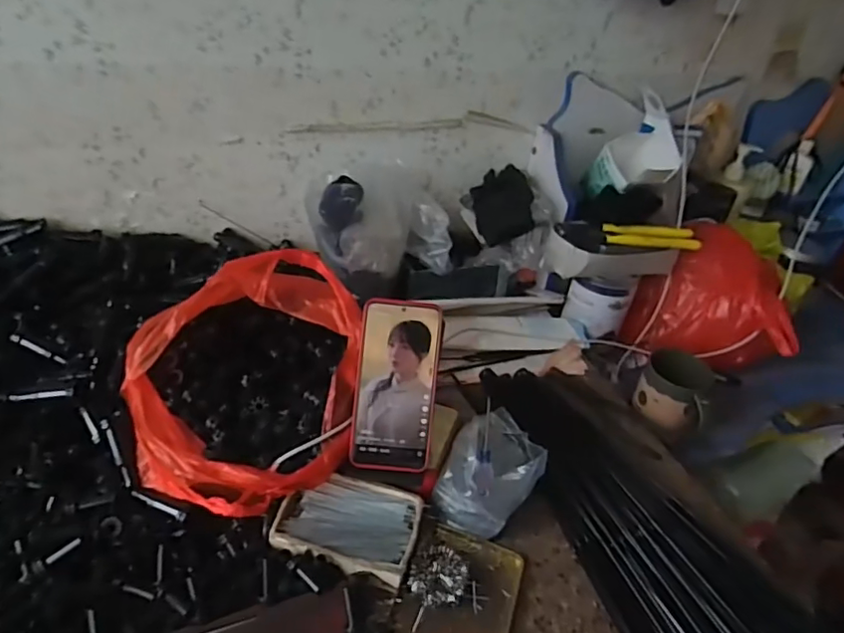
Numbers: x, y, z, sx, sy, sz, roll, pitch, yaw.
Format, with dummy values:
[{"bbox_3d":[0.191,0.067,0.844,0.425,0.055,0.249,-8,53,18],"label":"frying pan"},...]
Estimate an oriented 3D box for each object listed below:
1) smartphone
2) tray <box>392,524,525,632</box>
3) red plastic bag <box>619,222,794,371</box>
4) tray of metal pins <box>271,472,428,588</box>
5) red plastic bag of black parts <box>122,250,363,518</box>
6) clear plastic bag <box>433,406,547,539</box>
[{"bbox_3d":[-0.025,0.067,0.549,0.078,0.163,0.010,5,-2,-3],"label":"smartphone"},{"bbox_3d":[0.036,0.246,0.506,0.101,0.015,0.119,14,37,9],"label":"tray"},{"bbox_3d":[0.446,-0.017,0.833,0.210,0.186,0.155,32,43,29],"label":"red plastic bag"},{"bbox_3d":[-0.069,0.197,0.532,0.126,0.021,0.086,12,37,5],"label":"tray of metal pins"},{"bbox_3d":[-0.168,0.060,0.554,0.221,0.148,0.223,-9,40,-21],"label":"red plastic bag of black parts"},{"bbox_3d":[0.074,0.160,0.585,0.088,0.057,0.120,21,39,18],"label":"clear plastic bag"}]

